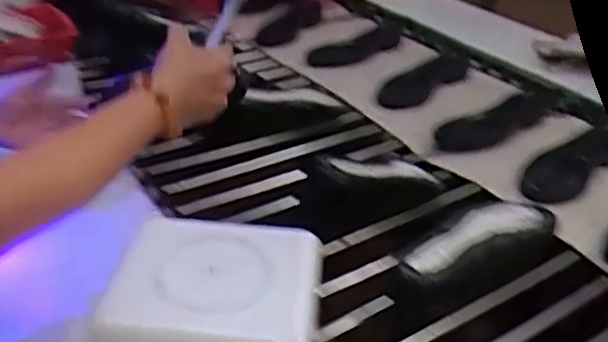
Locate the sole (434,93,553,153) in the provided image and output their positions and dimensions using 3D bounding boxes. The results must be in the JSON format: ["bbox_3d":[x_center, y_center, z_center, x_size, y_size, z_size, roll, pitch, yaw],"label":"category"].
[{"bbox_3d":[0.359,-0.092,1.158,0.281,0.024,0.103,-24,36,-28],"label":"sole"}]

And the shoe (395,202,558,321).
[{"bbox_3d":[0.205,0.102,0.763,0.259,0.081,0.092,-17,41,-25],"label":"shoe"}]

